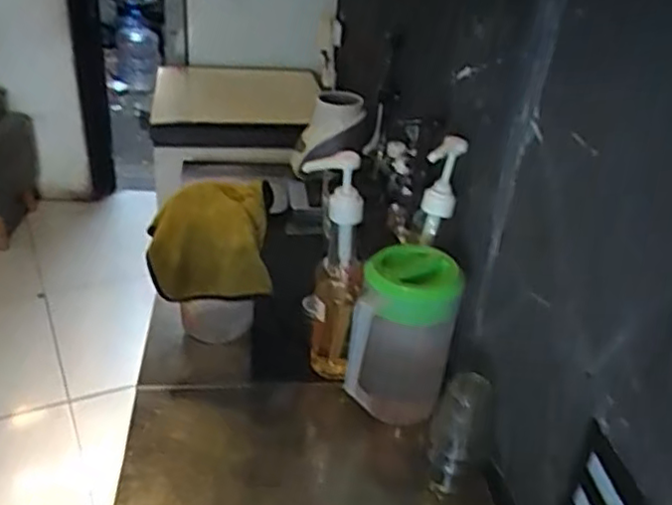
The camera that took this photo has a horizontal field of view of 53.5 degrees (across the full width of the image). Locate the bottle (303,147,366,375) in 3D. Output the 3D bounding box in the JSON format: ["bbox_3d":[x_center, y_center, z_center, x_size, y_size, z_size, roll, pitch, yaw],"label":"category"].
[{"bbox_3d":[-0.005,0.019,0.940,0.080,0.340,0.090,6,30,3],"label":"bottle"}]

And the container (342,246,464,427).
[{"bbox_3d":[0.091,0.122,0.902,0.122,0.234,0.116,9,30,8],"label":"container"}]

